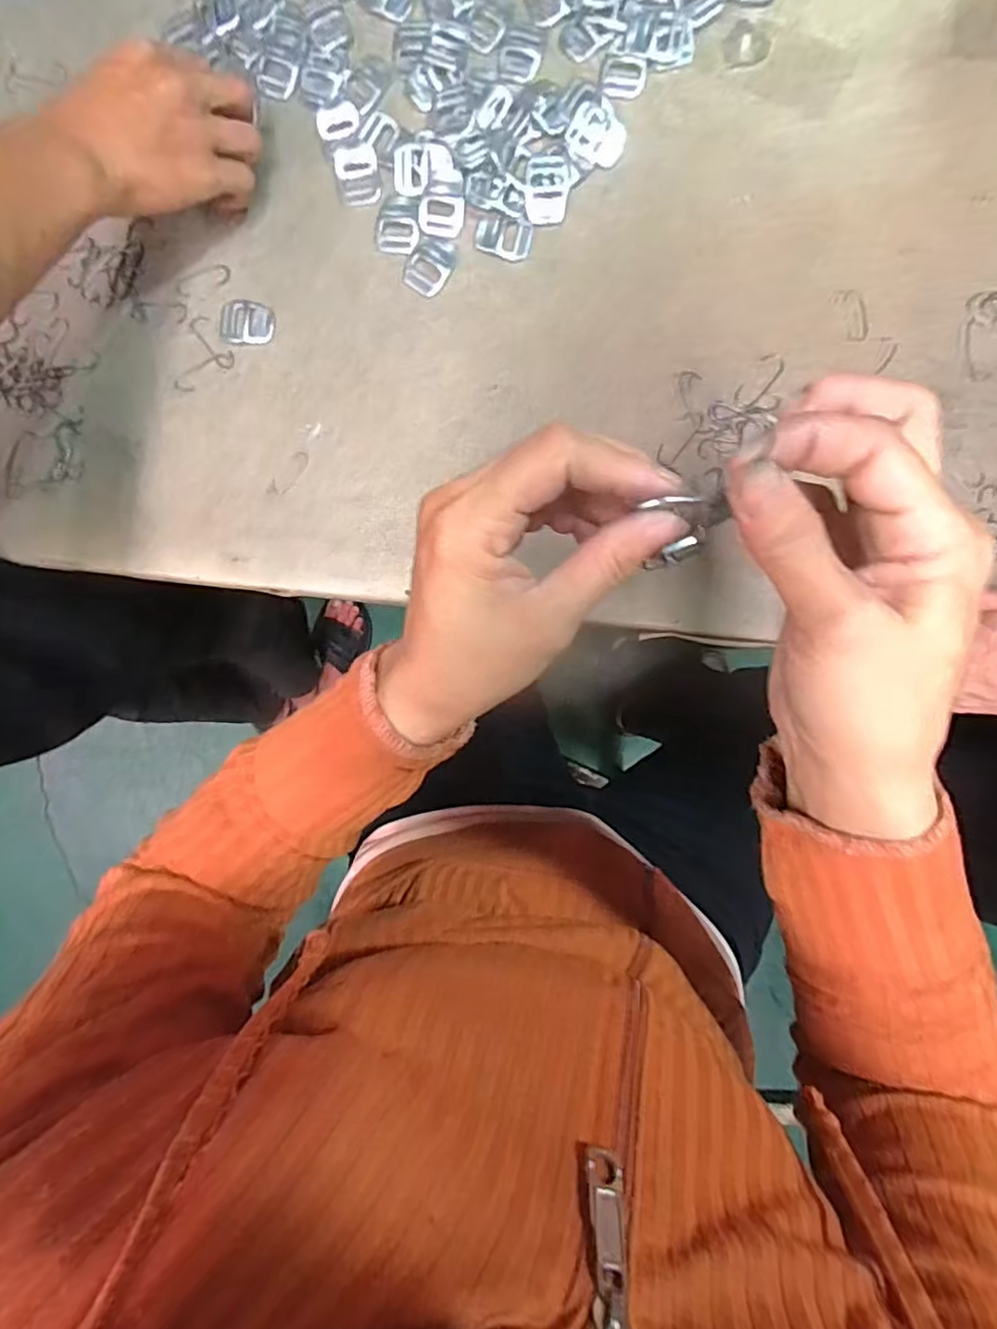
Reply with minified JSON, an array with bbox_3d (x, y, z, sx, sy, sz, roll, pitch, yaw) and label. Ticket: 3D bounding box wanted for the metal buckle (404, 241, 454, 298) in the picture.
[{"bbox_3d":[-0.048,-0.272,0.414,0.028,0.004,0.034,34,93,4],"label":"metal buckle"}]

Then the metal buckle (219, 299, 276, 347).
[{"bbox_3d":[-0.176,-0.239,0.422,0.037,0.007,0.029,9,91,5],"label":"metal buckle"}]

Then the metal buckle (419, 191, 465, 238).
[{"bbox_3d":[-0.039,-0.305,0.411,0.031,0.004,0.026,12,91,5],"label":"metal buckle"}]

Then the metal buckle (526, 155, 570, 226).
[{"bbox_3d":[0.033,-0.314,0.400,0.028,0.004,0.041,7,90,5],"label":"metal buckle"}]

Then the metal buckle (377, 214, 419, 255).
[{"bbox_3d":[-0.069,-0.295,0.414,0.030,0.004,0.025,13,91,4],"label":"metal buckle"}]

